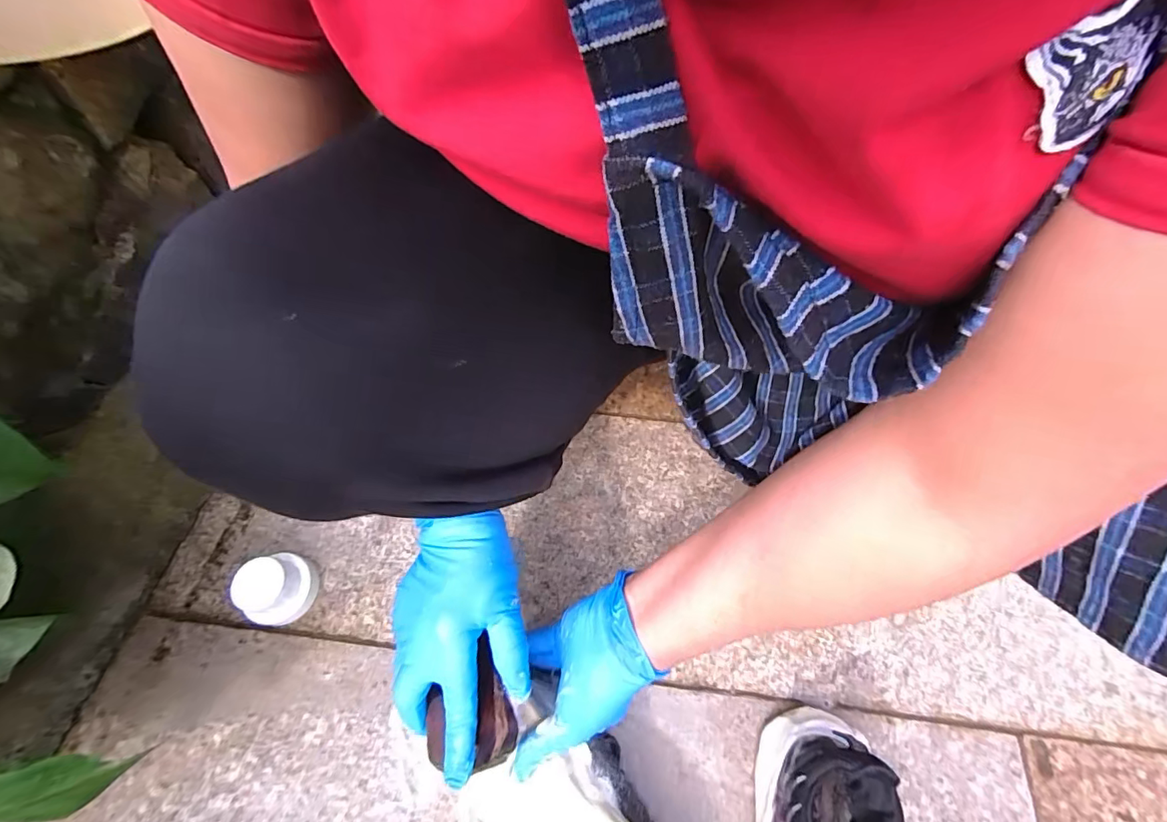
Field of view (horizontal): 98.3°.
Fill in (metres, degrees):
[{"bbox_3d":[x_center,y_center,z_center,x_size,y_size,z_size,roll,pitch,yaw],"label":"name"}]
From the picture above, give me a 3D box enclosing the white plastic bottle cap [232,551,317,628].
[{"bbox_3d":[-0.273,0.158,0.452,0.050,0.049,0.054,1,59,-1],"label":"white plastic bottle cap"}]

